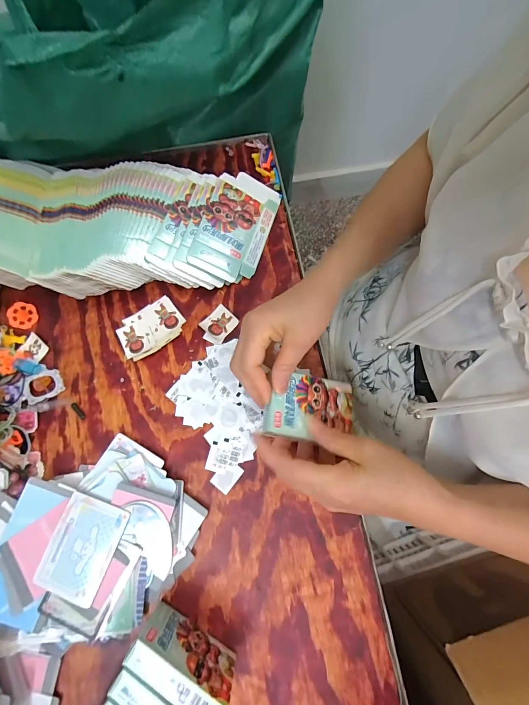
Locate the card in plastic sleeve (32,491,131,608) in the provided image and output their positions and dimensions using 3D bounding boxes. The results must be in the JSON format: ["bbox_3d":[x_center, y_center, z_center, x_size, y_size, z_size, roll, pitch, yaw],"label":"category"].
[{"bbox_3d":[-0.180,0.192,0.317,0.063,0.004,0.088,20,77,3],"label":"card in plastic sleeve"}]

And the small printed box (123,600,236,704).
[{"bbox_3d":[-0.072,0.275,0.288,0.090,0.066,0.024,31,78,6],"label":"small printed box"}]

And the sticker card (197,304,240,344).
[{"bbox_3d":[-0.057,-0.034,0.392,0.036,0.006,0.043,42,80,13],"label":"sticker card"}]

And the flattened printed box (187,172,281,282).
[{"bbox_3d":[-0.035,-0.161,0.409,0.081,0.005,0.145,23,77,-21],"label":"flattened printed box"}]

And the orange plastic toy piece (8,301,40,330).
[{"bbox_3d":[-0.298,-0.046,0.394,0.031,0.007,0.031,9,76,1],"label":"orange plastic toy piece"}]

